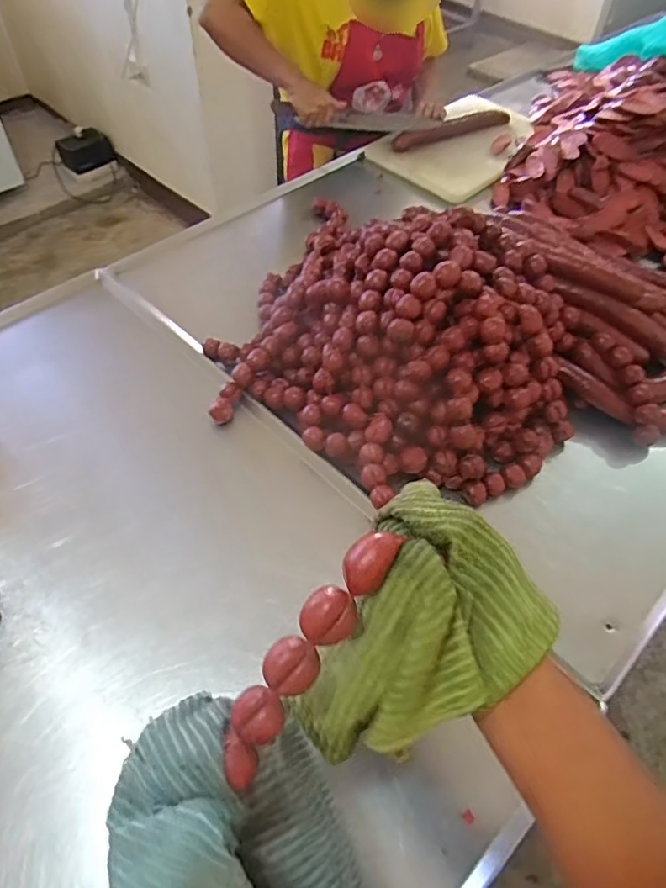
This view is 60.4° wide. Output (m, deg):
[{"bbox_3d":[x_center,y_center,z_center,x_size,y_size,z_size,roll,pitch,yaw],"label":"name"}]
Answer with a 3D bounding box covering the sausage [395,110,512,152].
[{"bbox_3d":[0.295,-0.774,1.404,0.330,0.036,0.035,-23,57,-18],"label":"sausage"}]

